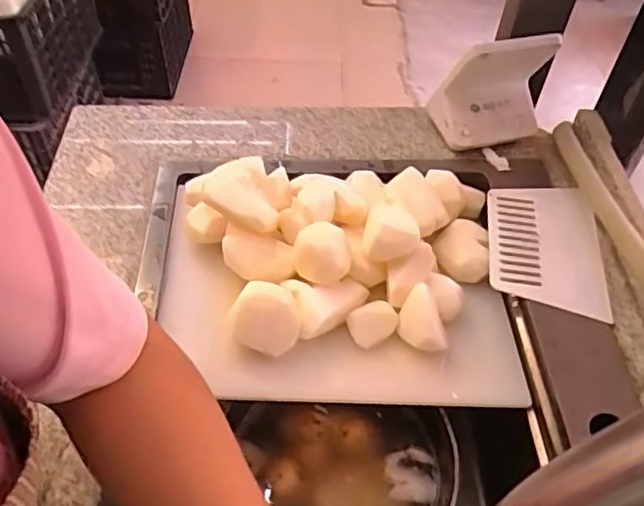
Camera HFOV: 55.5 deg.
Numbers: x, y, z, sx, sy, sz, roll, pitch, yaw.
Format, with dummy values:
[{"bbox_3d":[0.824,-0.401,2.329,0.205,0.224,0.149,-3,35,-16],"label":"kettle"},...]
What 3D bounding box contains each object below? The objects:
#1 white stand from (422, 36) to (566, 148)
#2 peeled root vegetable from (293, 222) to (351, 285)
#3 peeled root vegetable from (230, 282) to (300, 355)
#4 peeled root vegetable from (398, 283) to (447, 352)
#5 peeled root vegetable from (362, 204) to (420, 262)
[{"bbox_3d":[0.206,-0.197,0.744,0.128,0.150,0.064,7,50,3],"label":"white stand"},{"bbox_3d":[0.000,-0.003,0.617,0.057,0.040,0.054,3,50,-1],"label":"peeled root vegetable"},{"bbox_3d":[-0.055,0.064,0.590,0.068,0.056,0.056,12,50,7],"label":"peeled root vegetable"},{"bbox_3d":[0.099,0.071,0.622,0.041,0.041,0.062,-15,52,-15],"label":"peeled root vegetable"},{"bbox_3d":[0.071,-0.020,0.635,0.056,0.038,0.056,8,50,4],"label":"peeled root vegetable"}]

